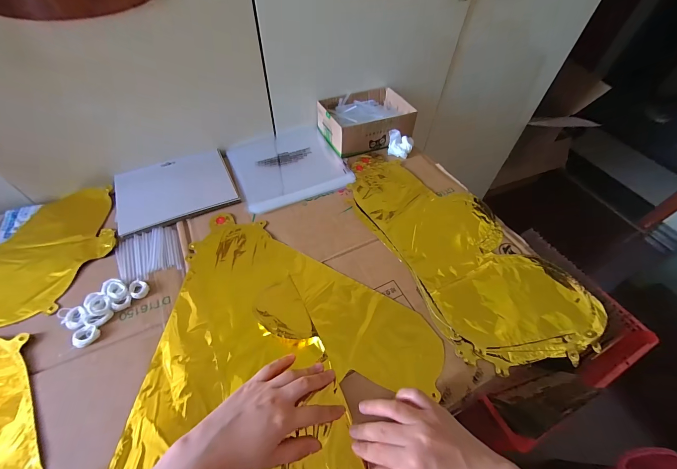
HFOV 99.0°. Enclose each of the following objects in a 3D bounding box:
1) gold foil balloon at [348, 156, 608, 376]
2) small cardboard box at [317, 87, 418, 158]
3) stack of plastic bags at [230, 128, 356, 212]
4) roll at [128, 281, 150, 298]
[{"bbox_3d":[0.182,0.005,0.479,0.215,0.006,0.438,-23,57,-19],"label":"gold foil balloon"},{"bbox_3d":[0.060,-0.253,0.633,0.190,0.060,0.141,-17,55,-15],"label":"small cardboard box"},{"bbox_3d":[-0.103,-0.149,0.599,0.212,0.019,0.225,-18,51,-19],"label":"stack of plastic bags"},{"bbox_3d":[-0.277,0.076,0.401,0.021,0.007,0.028,-34,61,-25],"label":"roll"}]

